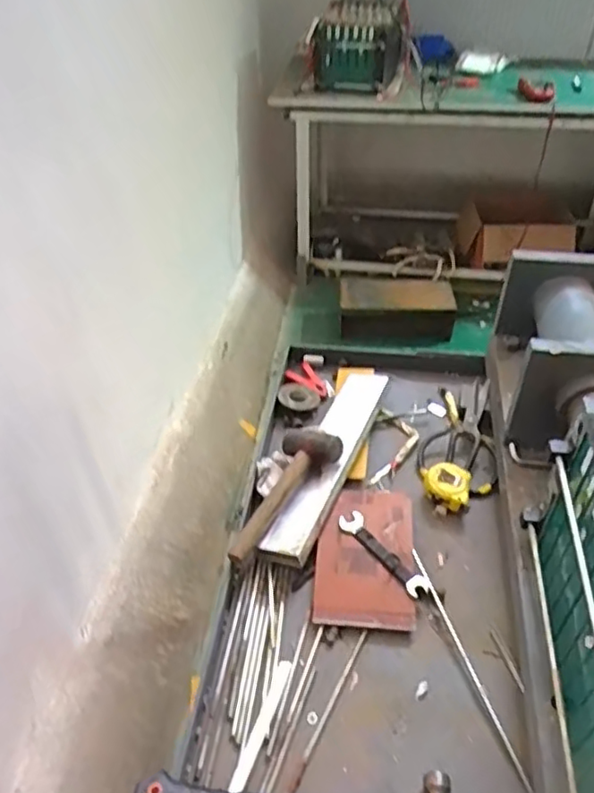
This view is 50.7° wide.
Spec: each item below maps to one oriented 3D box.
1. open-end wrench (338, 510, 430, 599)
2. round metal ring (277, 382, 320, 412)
[{"bbox_3d":[0.120,0.221,0.886,0.038,0.009,0.158,-34,54,-18],"label":"open-end wrench"},{"bbox_3d":[0.005,-0.002,1.144,0.073,0.018,0.073,27,50,28],"label":"round metal ring"}]

